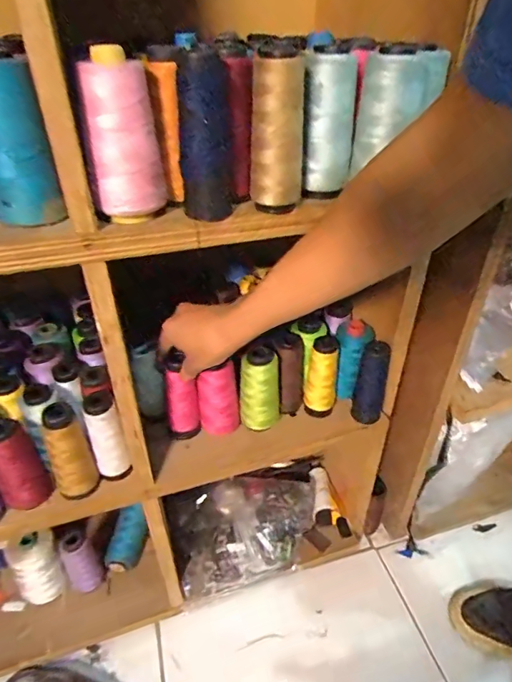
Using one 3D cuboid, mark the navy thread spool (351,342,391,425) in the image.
[{"bbox_3d":[0.150,0.057,0.582,0.037,0.115,0.042,12,38,17],"label":"navy thread spool"}]

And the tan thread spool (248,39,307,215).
[{"bbox_3d":[0.017,-0.162,0.351,0.042,0.112,0.036,0,36,0],"label":"tan thread spool"}]

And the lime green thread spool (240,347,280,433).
[{"bbox_3d":[0.004,0.066,0.566,0.045,0.112,0.033,-14,38,-18],"label":"lime green thread spool"}]

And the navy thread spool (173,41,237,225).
[{"bbox_3d":[-0.040,-0.156,0.359,0.043,0.122,0.039,-3,36,-4],"label":"navy thread spool"}]

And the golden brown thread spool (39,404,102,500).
[{"bbox_3d":[-0.207,0.122,0.493,0.041,0.117,0.040,0,36,0],"label":"golden brown thread spool"}]

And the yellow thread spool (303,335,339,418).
[{"bbox_3d":[0.087,0.049,0.597,0.043,0.104,0.041,3,36,5],"label":"yellow thread spool"}]

